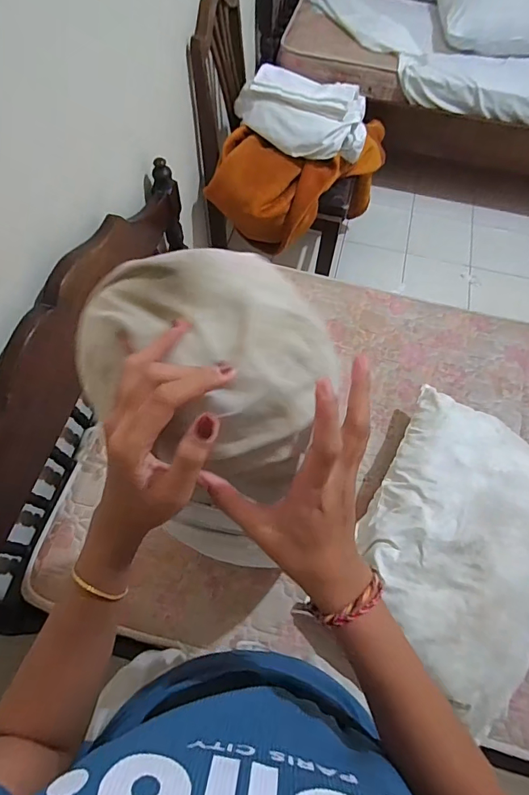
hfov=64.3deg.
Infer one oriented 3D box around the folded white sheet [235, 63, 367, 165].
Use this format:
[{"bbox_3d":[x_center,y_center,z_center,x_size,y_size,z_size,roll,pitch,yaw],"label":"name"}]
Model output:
[{"bbox_3d":[0.113,-0.893,1.325,0.423,0.154,0.268,14,64,6],"label":"folded white sheet"}]

